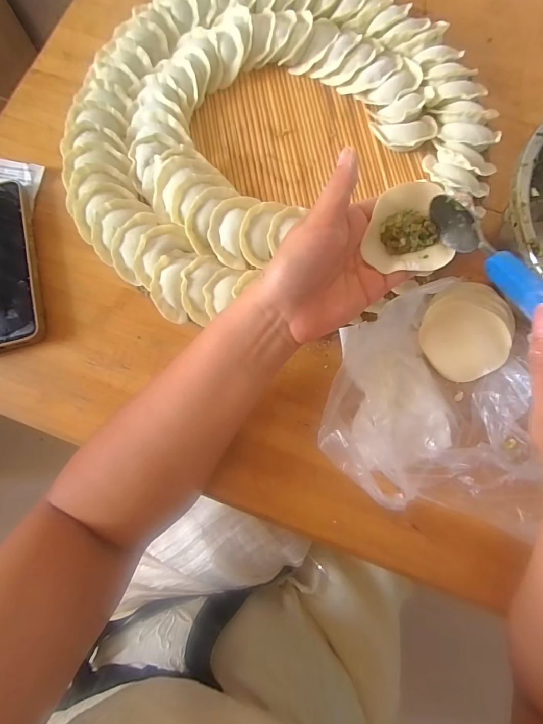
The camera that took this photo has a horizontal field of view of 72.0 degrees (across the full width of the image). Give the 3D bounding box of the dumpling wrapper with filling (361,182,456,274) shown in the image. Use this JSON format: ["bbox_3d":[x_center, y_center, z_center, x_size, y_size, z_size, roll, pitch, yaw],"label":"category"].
[{"bbox_3d":[0.093,-0.092,0.257,0.054,0.013,0.063,-1,78,0],"label":"dumpling wrapper with filling"}]

